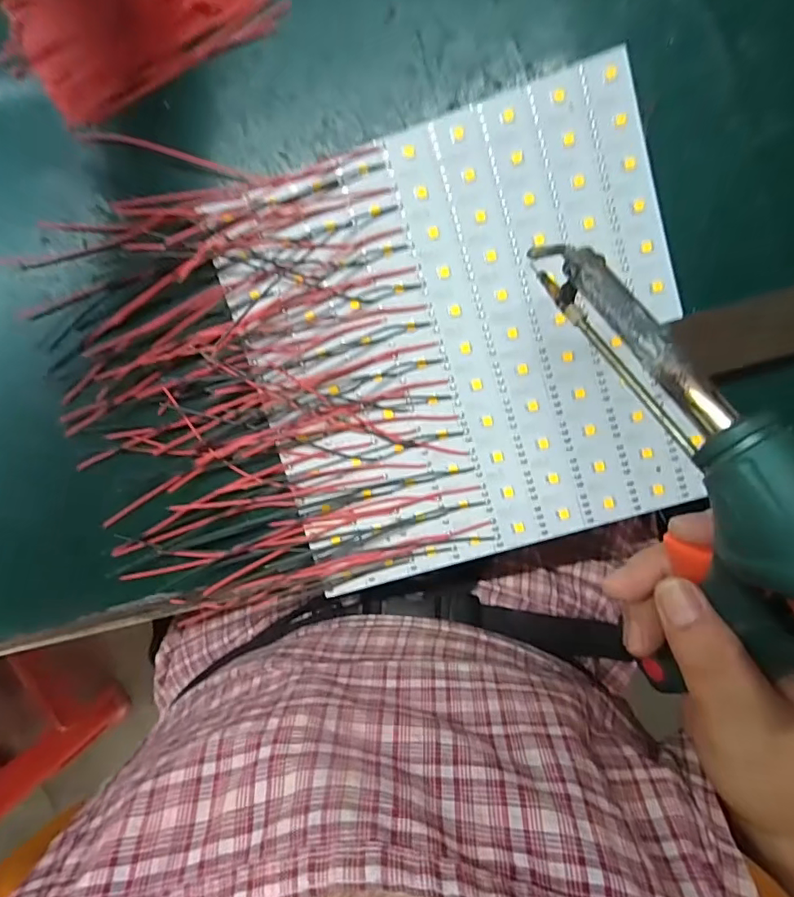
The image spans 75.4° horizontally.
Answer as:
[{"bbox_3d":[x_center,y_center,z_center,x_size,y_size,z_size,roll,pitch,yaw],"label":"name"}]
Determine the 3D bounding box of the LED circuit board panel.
[{"bbox_3d":[0.032,-0.049,0.258,0.206,0.005,0.209,-16,97,7],"label":"LED circuit board panel"}]

